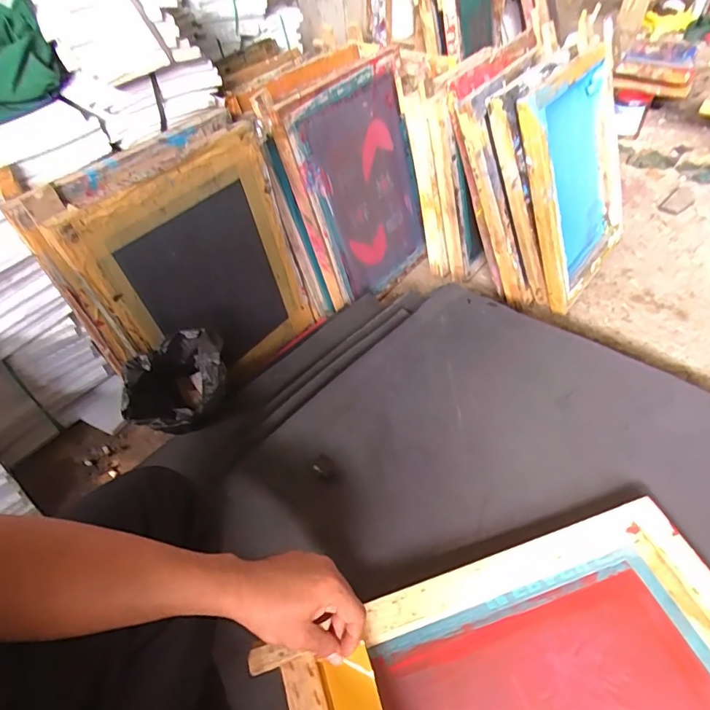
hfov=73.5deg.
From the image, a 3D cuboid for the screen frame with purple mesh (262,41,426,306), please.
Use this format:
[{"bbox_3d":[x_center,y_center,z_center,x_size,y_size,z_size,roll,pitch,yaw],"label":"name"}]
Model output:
[{"bbox_3d":[0.024,-0.333,1.005,0.033,0.447,0.327,19,51,41],"label":"screen frame with purple mesh"}]

